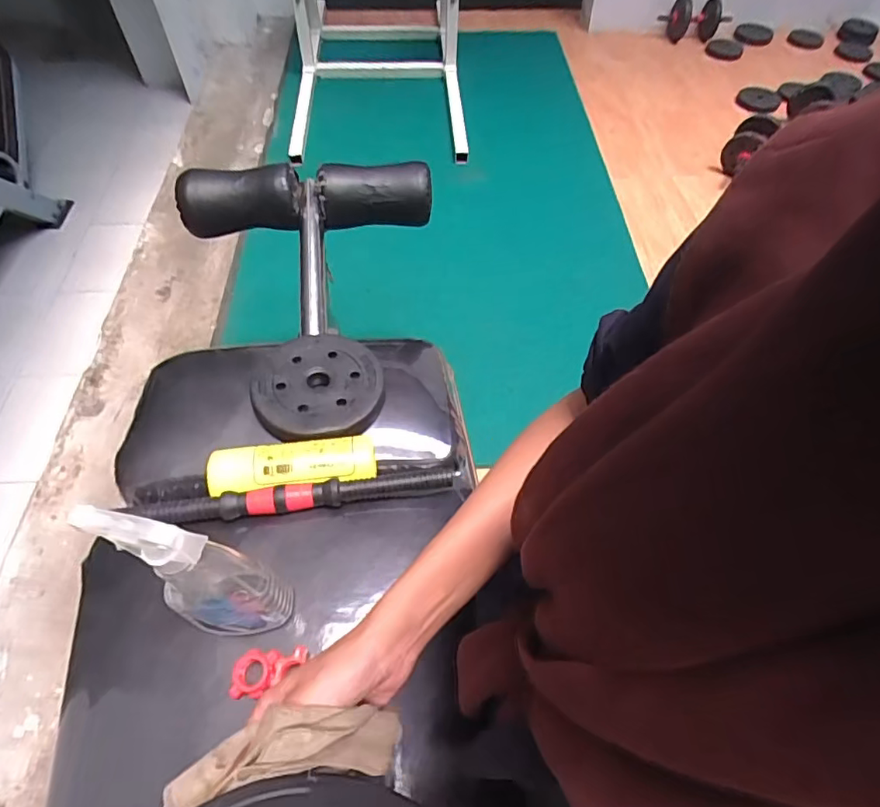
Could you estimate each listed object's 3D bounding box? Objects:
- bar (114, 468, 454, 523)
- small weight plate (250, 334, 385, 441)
[{"bbox_3d":[-0.170,0.113,0.644,0.366,0.033,0.034,-5,56,-5],"label":"bar"},{"bbox_3d":[-0.166,-0.027,0.748,0.169,0.031,0.177,1,55,-1],"label":"small weight plate"}]

